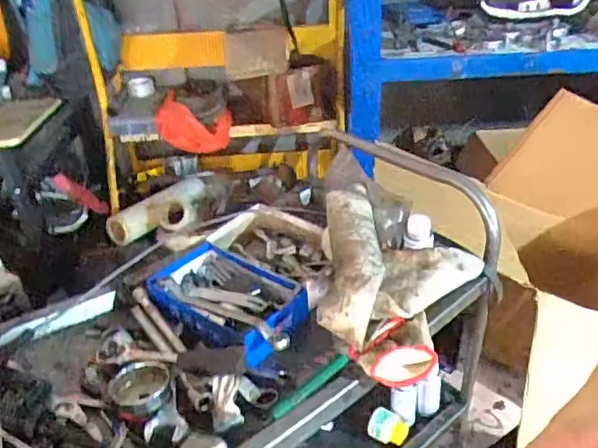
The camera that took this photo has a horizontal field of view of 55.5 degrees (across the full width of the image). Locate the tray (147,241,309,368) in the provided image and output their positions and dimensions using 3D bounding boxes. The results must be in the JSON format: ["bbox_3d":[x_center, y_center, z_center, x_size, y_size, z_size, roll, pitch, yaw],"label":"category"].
[{"bbox_3d":[-0.107,0.112,0.872,0.281,0.037,0.149,21,40,33],"label":"tray"}]

